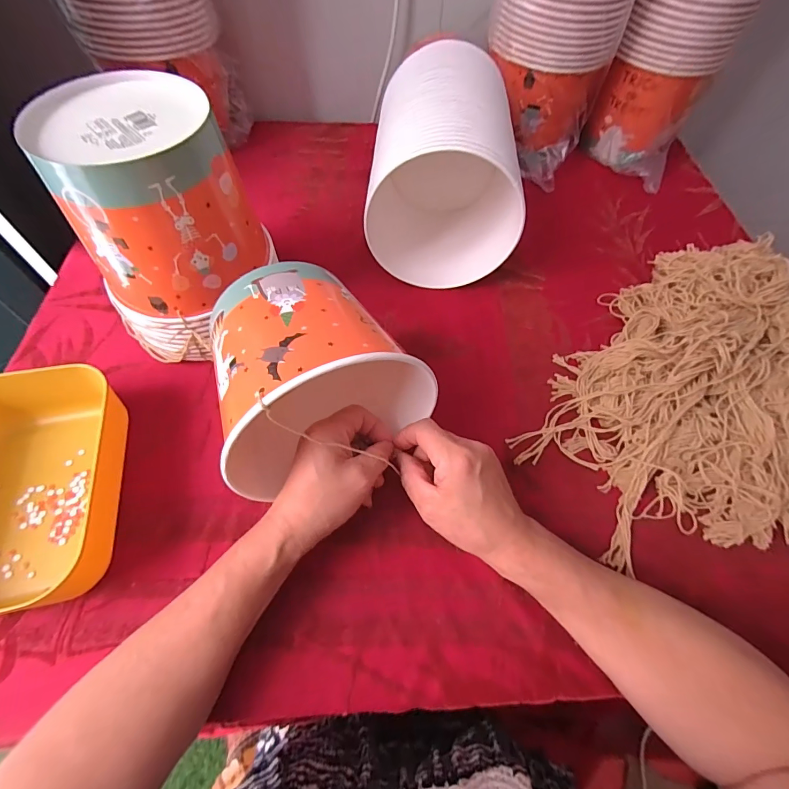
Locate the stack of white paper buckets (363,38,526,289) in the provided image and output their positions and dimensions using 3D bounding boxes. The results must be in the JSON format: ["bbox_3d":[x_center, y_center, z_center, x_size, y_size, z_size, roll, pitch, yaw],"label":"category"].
[{"bbox_3d":[0.059,-0.268,0.467,0.147,0.166,0.234,3,60,-1],"label":"stack of white paper buckets"}]

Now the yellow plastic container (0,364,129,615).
[{"bbox_3d":[-0.299,0.063,0.322,0.143,0.055,0.204,-7,61,-6],"label":"yellow plastic container"}]

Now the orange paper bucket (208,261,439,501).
[{"bbox_3d":[-0.068,-0.030,0.315,0.151,0.125,0.133,-22,63,-14],"label":"orange paper bucket"}]

